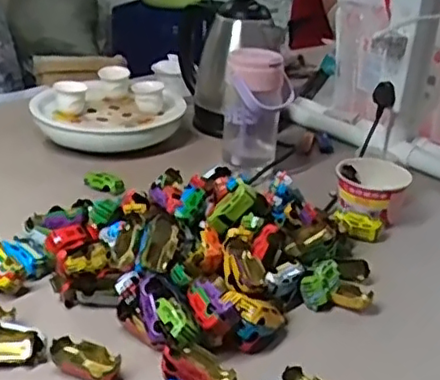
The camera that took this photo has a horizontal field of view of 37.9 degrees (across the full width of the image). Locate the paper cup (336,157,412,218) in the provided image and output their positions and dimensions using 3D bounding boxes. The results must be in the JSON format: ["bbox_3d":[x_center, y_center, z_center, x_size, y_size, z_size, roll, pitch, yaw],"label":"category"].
[{"bbox_3d":[0.199,0.001,0.852,0.096,0.067,0.083,10,27,12],"label":"paper cup"}]

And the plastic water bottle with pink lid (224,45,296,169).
[{"bbox_3d":[0.054,-0.118,0.923,0.097,0.150,0.080,5,27,3],"label":"plastic water bottle with pink lid"}]

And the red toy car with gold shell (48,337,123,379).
[{"bbox_3d":[-0.120,0.152,0.573,0.066,0.017,0.030,17,29,24],"label":"red toy car with gold shell"}]

